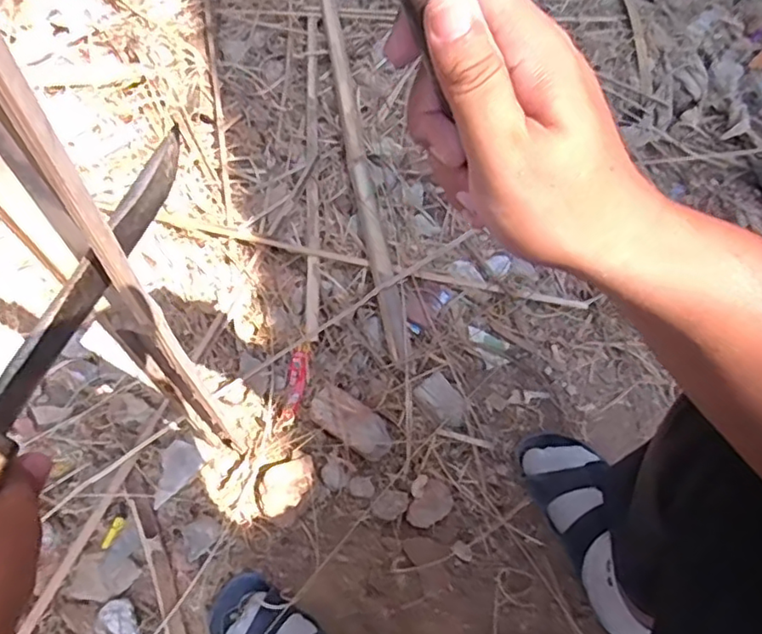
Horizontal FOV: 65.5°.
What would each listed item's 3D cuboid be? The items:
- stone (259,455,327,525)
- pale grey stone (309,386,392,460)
[{"bbox_3d":[-0.112,0.208,0.725,0.077,0.027,0.067,-28,65,-15],"label":"stone"},{"bbox_3d":[-0.036,0.131,0.741,0.111,0.040,0.056,33,66,16],"label":"pale grey stone"}]

